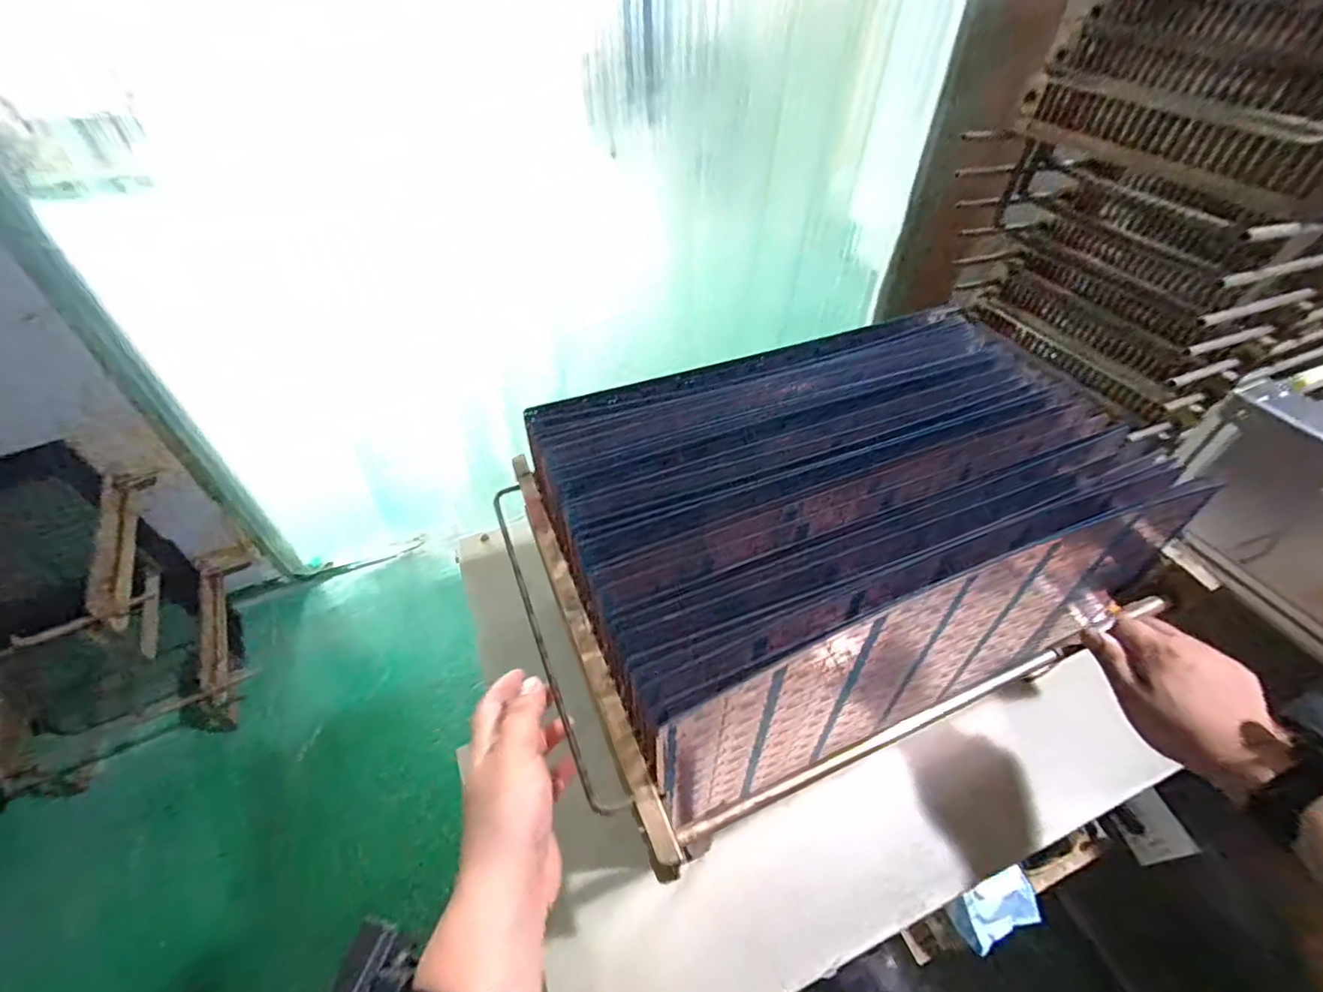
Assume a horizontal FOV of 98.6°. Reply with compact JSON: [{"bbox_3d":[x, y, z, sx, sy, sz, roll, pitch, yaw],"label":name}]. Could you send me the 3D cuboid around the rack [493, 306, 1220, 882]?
[{"bbox_3d":[0.150,0.044,0.572,0.543,0.222,0.361,-17,47,-18],"label":"rack"}]

